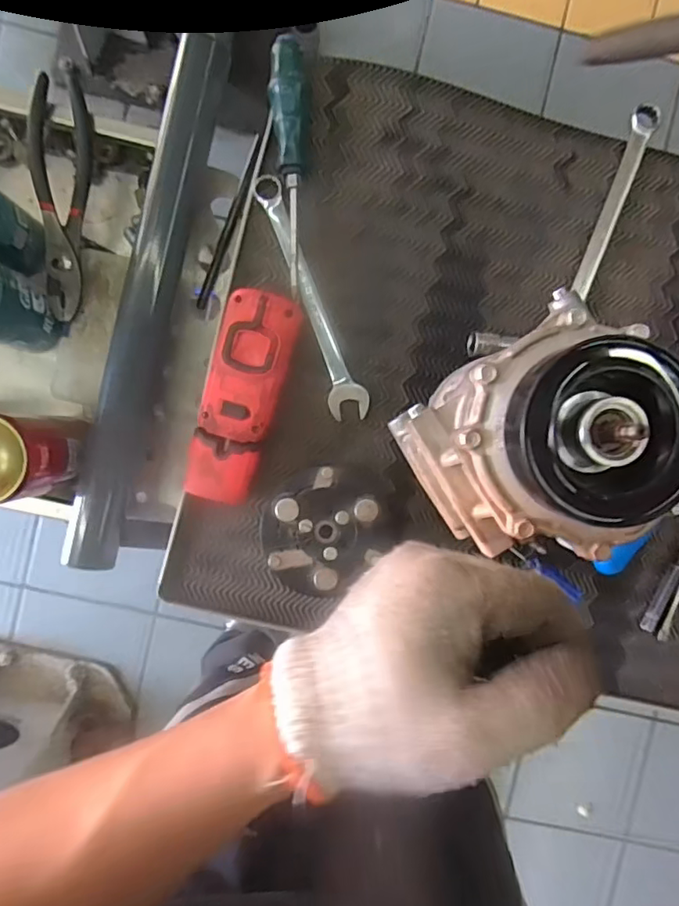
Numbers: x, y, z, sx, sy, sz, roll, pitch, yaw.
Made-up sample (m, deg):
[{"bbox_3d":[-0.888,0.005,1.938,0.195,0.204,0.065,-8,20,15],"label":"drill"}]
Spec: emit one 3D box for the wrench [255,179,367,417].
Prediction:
[{"bbox_3d":[-0.021,-0.123,0.449,0.030,0.012,0.200,-19,93,-2],"label":"wrench"}]

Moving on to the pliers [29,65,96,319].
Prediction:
[{"bbox_3d":[-0.241,-0.219,0.482,0.047,0.024,0.199,5,92,-3],"label":"pliers"}]

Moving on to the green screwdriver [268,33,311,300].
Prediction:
[{"bbox_3d":[-0.036,-0.221,0.436,0.029,0.025,0.188,-2,92,-3],"label":"green screwdriver"}]

